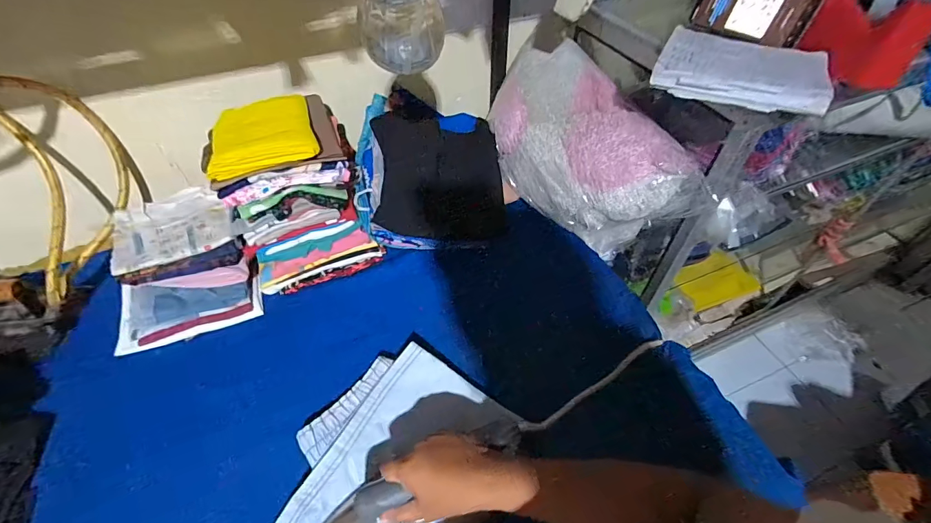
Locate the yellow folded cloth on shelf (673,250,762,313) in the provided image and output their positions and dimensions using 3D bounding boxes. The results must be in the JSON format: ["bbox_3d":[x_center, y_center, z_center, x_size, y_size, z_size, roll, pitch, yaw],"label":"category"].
[{"bbox_3d":[0.811,0.069,1.318,0.175,0.272,0.036,43,70,6],"label":"yellow folded cloth on shelf"}]

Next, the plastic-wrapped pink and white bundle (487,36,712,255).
[{"bbox_3d":[0.218,-0.183,0.709,0.168,0.237,0.372,-33,57,-23],"label":"plastic-wrapped pink and white bundle"}]

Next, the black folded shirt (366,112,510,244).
[{"bbox_3d":[-0.047,-0.158,0.746,0.225,0.019,0.244,-4,81,-6],"label":"black folded shirt"}]

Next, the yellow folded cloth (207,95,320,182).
[{"bbox_3d":[-0.302,-0.193,0.594,0.142,0.024,0.154,-17,52,-12],"label":"yellow folded cloth"}]

